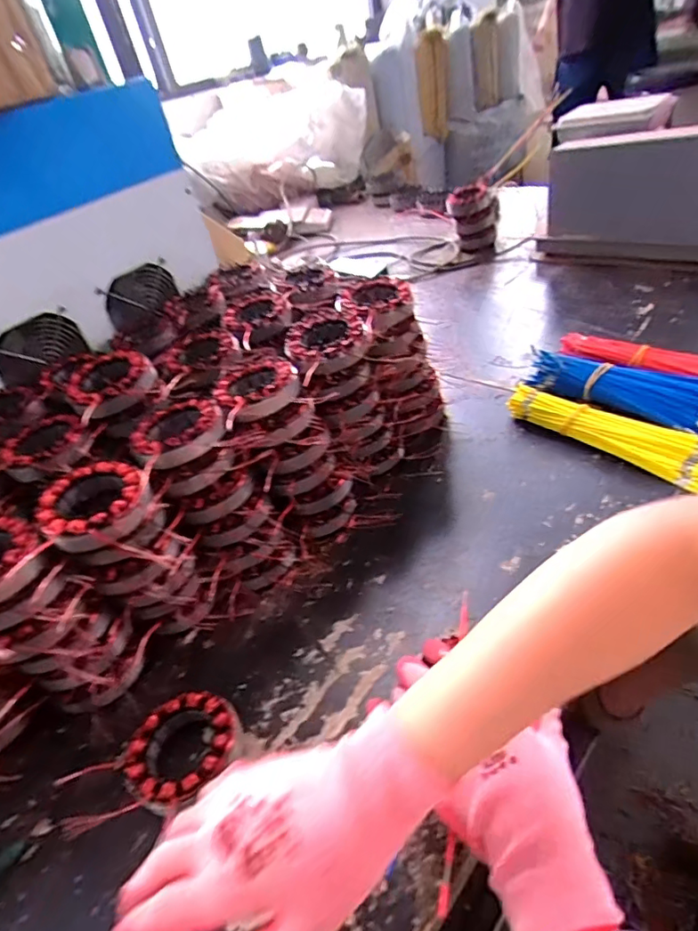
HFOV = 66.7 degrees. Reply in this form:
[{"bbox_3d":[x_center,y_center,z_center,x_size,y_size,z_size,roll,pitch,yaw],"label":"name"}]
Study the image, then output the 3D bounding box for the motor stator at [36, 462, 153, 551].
[{"bbox_3d":[-0.212,0.033,0.447,0.086,0.026,0.091,-4,42,4],"label":"motor stator"}]

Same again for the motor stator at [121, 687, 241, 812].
[{"bbox_3d":[-0.134,0.227,0.427,0.087,0.032,0.083,-38,45,-27],"label":"motor stator"}]

